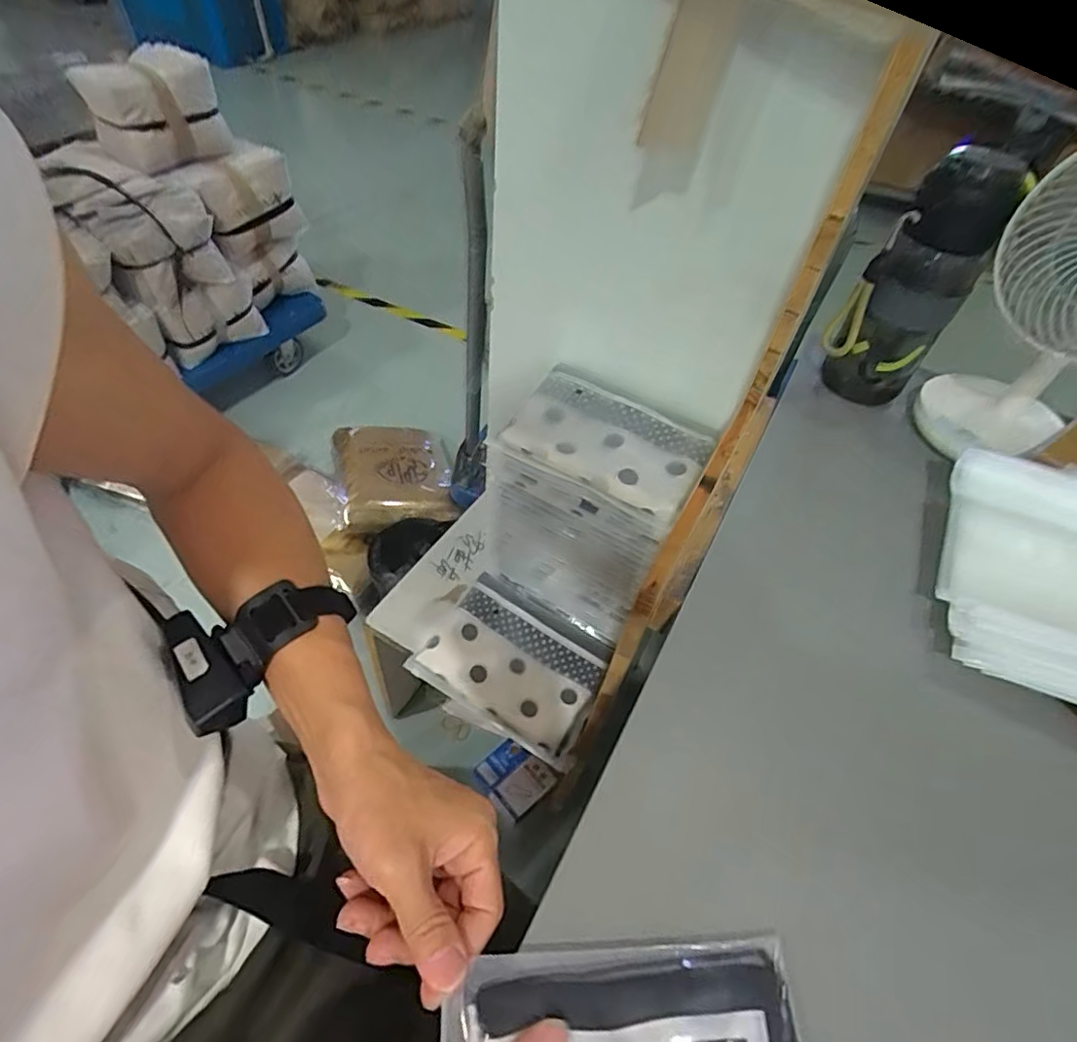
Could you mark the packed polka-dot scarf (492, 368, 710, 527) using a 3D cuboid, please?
[{"bbox_3d":[0.075,-0.089,0.652,0.206,0.028,0.127,25,53,15],"label":"packed polka-dot scarf"}]

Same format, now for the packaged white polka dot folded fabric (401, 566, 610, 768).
[{"bbox_3d":[-0.035,0.179,0.758,0.228,0.051,0.176,24,53,14],"label":"packaged white polka dot folded fabric"}]

